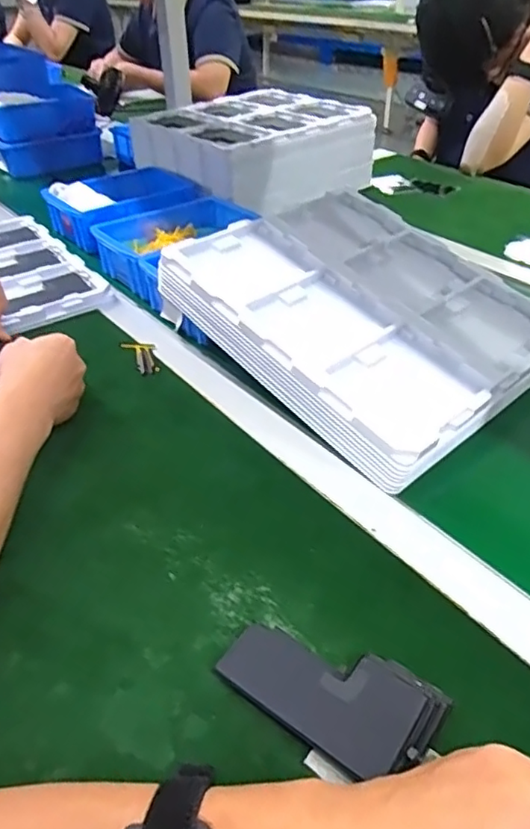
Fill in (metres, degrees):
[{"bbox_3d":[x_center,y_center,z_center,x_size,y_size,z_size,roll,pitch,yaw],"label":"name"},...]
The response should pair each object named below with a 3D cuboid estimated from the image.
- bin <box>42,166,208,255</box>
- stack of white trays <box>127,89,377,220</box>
[{"bbox_3d":[-0.216,-0.320,0.903,0.209,0.052,0.210,-30,47,-31],"label":"bin"},{"bbox_3d":[-0.019,-0.461,1.044,0.328,0.118,0.292,-28,46,-30],"label":"stack of white trays"}]

